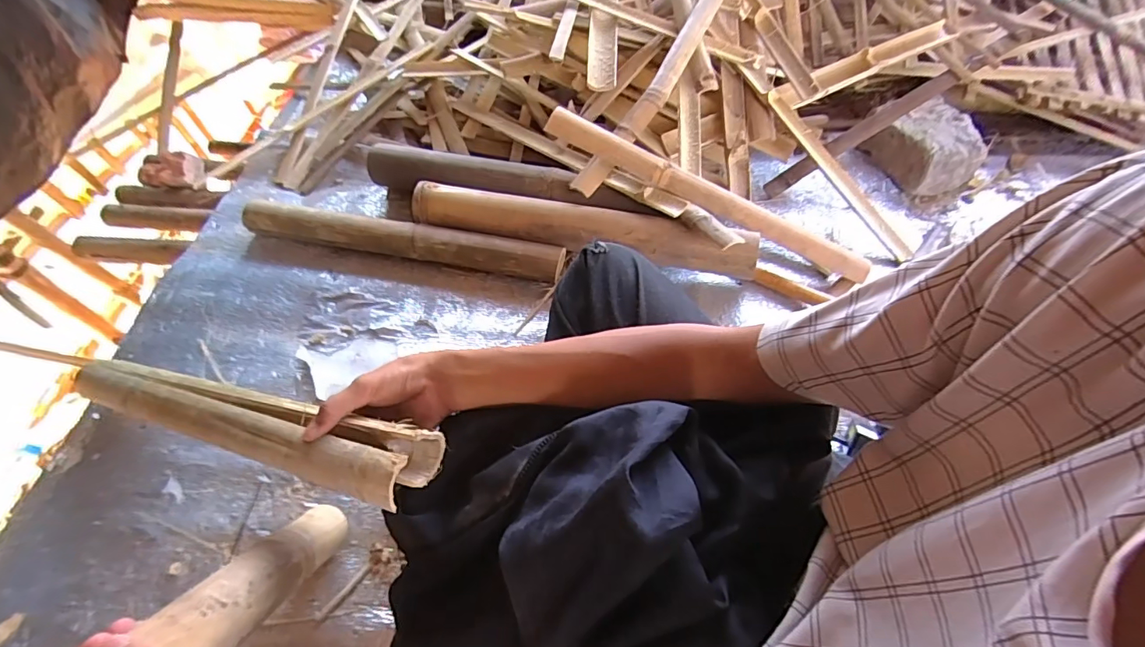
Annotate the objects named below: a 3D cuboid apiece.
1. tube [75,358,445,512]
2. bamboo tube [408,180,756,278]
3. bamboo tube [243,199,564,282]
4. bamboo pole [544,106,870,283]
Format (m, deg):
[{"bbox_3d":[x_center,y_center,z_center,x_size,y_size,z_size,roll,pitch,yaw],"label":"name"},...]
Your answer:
[{"bbox_3d":[-0.354,0.097,0.510,0.487,0.044,0.064,7,51,23],"label":"tube"},{"bbox_3d":[0.009,-0.149,0.737,0.521,0.052,0.064,11,53,7],"label":"bamboo tube"},{"bbox_3d":[-0.267,-0.134,0.773,0.509,0.045,0.049,11,53,6],"label":"bamboo tube"},{"bbox_3d":[0.183,-0.195,0.732,0.478,0.042,0.051,25,54,-4],"label":"bamboo pole"}]

